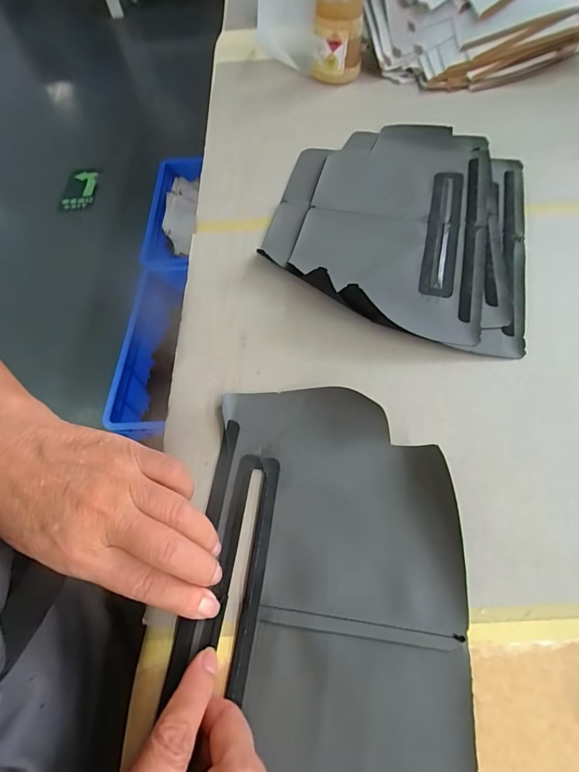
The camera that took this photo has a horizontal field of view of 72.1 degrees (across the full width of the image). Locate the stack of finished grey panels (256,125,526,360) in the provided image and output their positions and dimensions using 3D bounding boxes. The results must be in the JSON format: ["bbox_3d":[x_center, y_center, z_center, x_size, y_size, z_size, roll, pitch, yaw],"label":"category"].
[{"bbox_3d":[0.108,-0.177,0.392,0.236,0.031,0.298,11,61,9],"label":"stack of finished grey panels"}]

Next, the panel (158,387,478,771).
[{"bbox_3d":[0.020,0.133,0.232,0.159,0.010,0.283,4,61,5],"label":"panel"}]

